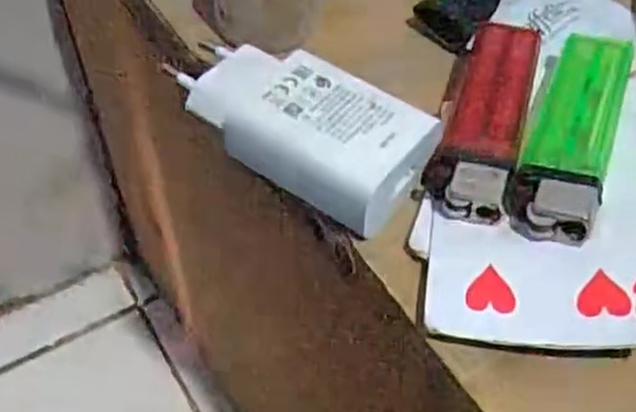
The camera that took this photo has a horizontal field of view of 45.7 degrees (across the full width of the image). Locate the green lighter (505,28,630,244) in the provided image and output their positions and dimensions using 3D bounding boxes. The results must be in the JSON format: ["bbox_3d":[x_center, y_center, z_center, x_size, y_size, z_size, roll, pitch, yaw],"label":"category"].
[{"bbox_3d":[0.078,-0.025,0.230,0.024,0.009,0.082,19,54,14],"label":"green lighter"}]

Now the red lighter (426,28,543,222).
[{"bbox_3d":[0.053,-0.029,0.237,0.023,0.011,0.078,15,53,11],"label":"red lighter"}]

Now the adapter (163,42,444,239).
[{"bbox_3d":[-0.007,-0.026,0.228,0.079,0.020,0.040,33,59,23],"label":"adapter"}]

